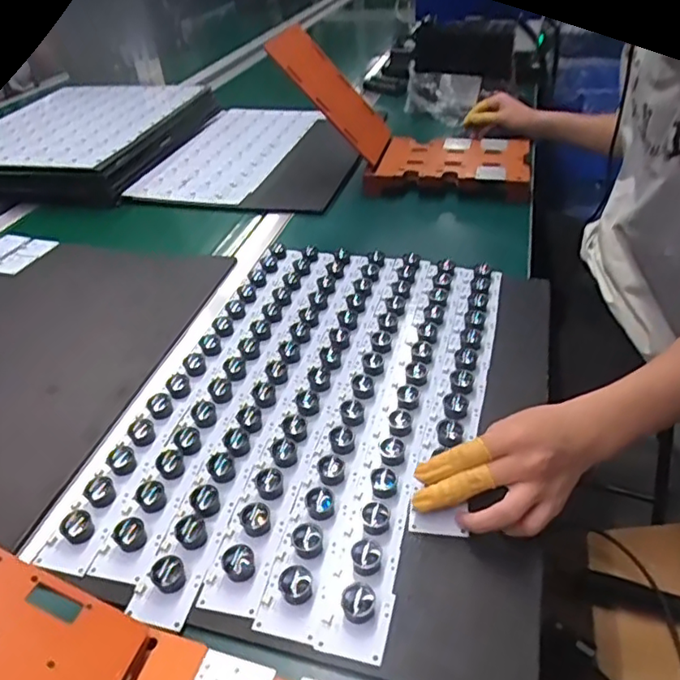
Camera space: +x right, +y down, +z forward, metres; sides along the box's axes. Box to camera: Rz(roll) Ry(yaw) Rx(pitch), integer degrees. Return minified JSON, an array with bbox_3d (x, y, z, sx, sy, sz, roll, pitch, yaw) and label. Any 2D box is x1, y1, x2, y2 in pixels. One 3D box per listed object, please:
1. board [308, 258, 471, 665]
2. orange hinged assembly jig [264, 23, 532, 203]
[{"bbox_3d":[0.061,0.055,0.540,0.054,0.023,0.458,8,39,14],"label":"board"},{"bbox_3d":[0.116,-0.357,0.925,0.384,0.205,0.176,10,40,17],"label":"orange hinged assembly jig"}]

